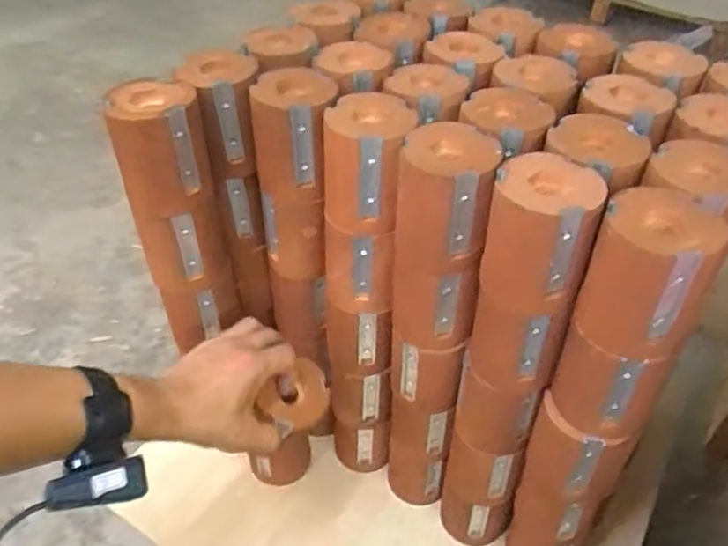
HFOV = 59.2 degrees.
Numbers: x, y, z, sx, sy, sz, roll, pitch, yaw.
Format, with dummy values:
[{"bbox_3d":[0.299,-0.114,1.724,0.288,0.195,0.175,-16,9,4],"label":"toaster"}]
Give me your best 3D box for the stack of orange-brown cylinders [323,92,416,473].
[{"bbox_3d":[0.002,0.044,0.691,0.076,0.465,0.084,14,45,12],"label":"stack of orange-brown cylinders"}]

